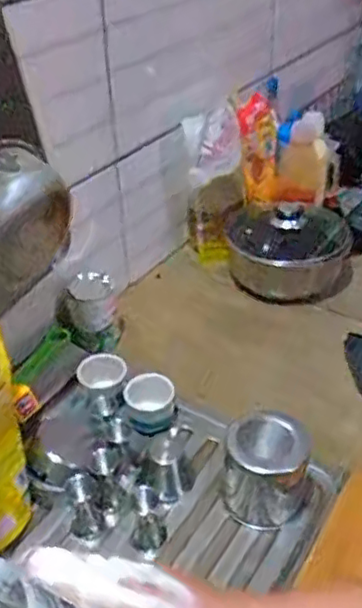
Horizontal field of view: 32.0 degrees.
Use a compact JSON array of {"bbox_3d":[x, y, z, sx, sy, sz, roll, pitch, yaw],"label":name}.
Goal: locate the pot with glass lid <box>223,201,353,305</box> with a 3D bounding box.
[{"bbox_3d":[0.185,-0.113,1.089,0.204,0.134,0.178,8,38,11],"label":"pot with glass lid"}]

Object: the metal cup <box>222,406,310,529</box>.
[{"bbox_3d":[0.100,0.195,0.736,0.094,0.114,0.085,8,38,11],"label":"metal cup"}]

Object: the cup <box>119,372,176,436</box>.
[{"bbox_3d":[-0.044,0.132,0.835,0.071,0.053,0.058,-5,37,-4],"label":"cup"}]

